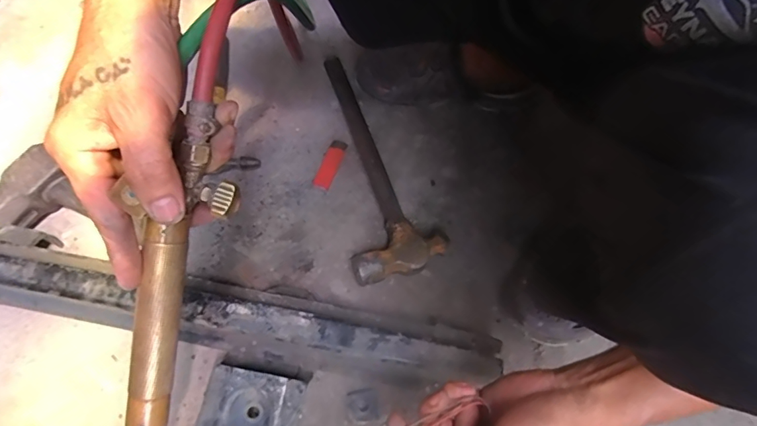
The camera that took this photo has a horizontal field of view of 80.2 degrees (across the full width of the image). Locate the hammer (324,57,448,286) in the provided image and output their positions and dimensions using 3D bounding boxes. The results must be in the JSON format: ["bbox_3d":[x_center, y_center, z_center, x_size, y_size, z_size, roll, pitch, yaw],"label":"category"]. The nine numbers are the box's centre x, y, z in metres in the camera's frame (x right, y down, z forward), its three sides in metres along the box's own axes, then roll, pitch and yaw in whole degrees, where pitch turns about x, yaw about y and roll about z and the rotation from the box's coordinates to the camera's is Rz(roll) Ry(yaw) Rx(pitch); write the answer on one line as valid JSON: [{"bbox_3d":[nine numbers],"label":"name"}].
[{"bbox_3d":[-0.040,-0.071,0.616,0.117,0.039,0.351,-24,67,-11],"label":"hammer"}]

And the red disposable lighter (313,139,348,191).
[{"bbox_3d":[-0.069,-0.070,0.629,0.027,0.009,0.078,19,66,9],"label":"red disposable lighter"}]

